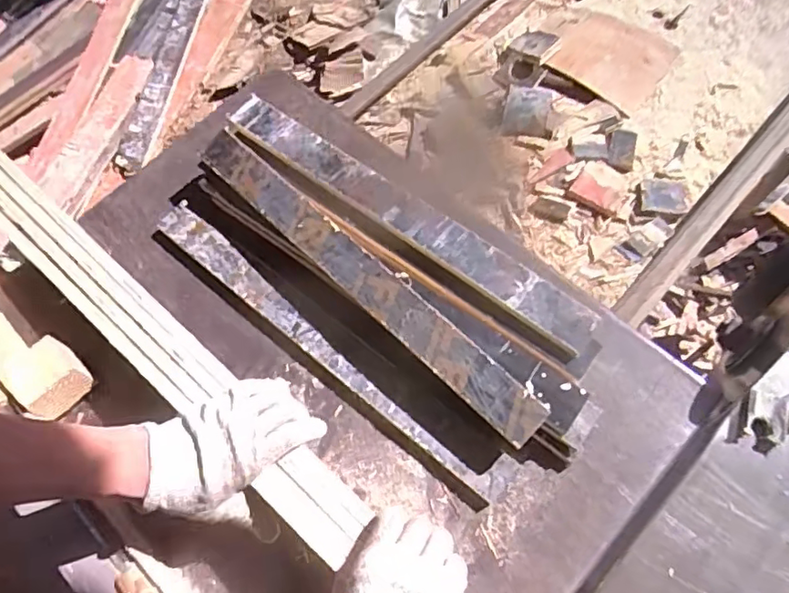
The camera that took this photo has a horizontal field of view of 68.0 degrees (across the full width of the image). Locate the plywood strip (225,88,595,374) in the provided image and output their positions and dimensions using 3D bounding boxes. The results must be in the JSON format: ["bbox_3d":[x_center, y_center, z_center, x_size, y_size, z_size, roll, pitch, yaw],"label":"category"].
[{"bbox_3d":[0.004,-0.084,0.680,0.538,0.026,0.061,35,72,16],"label":"plywood strip"}]

